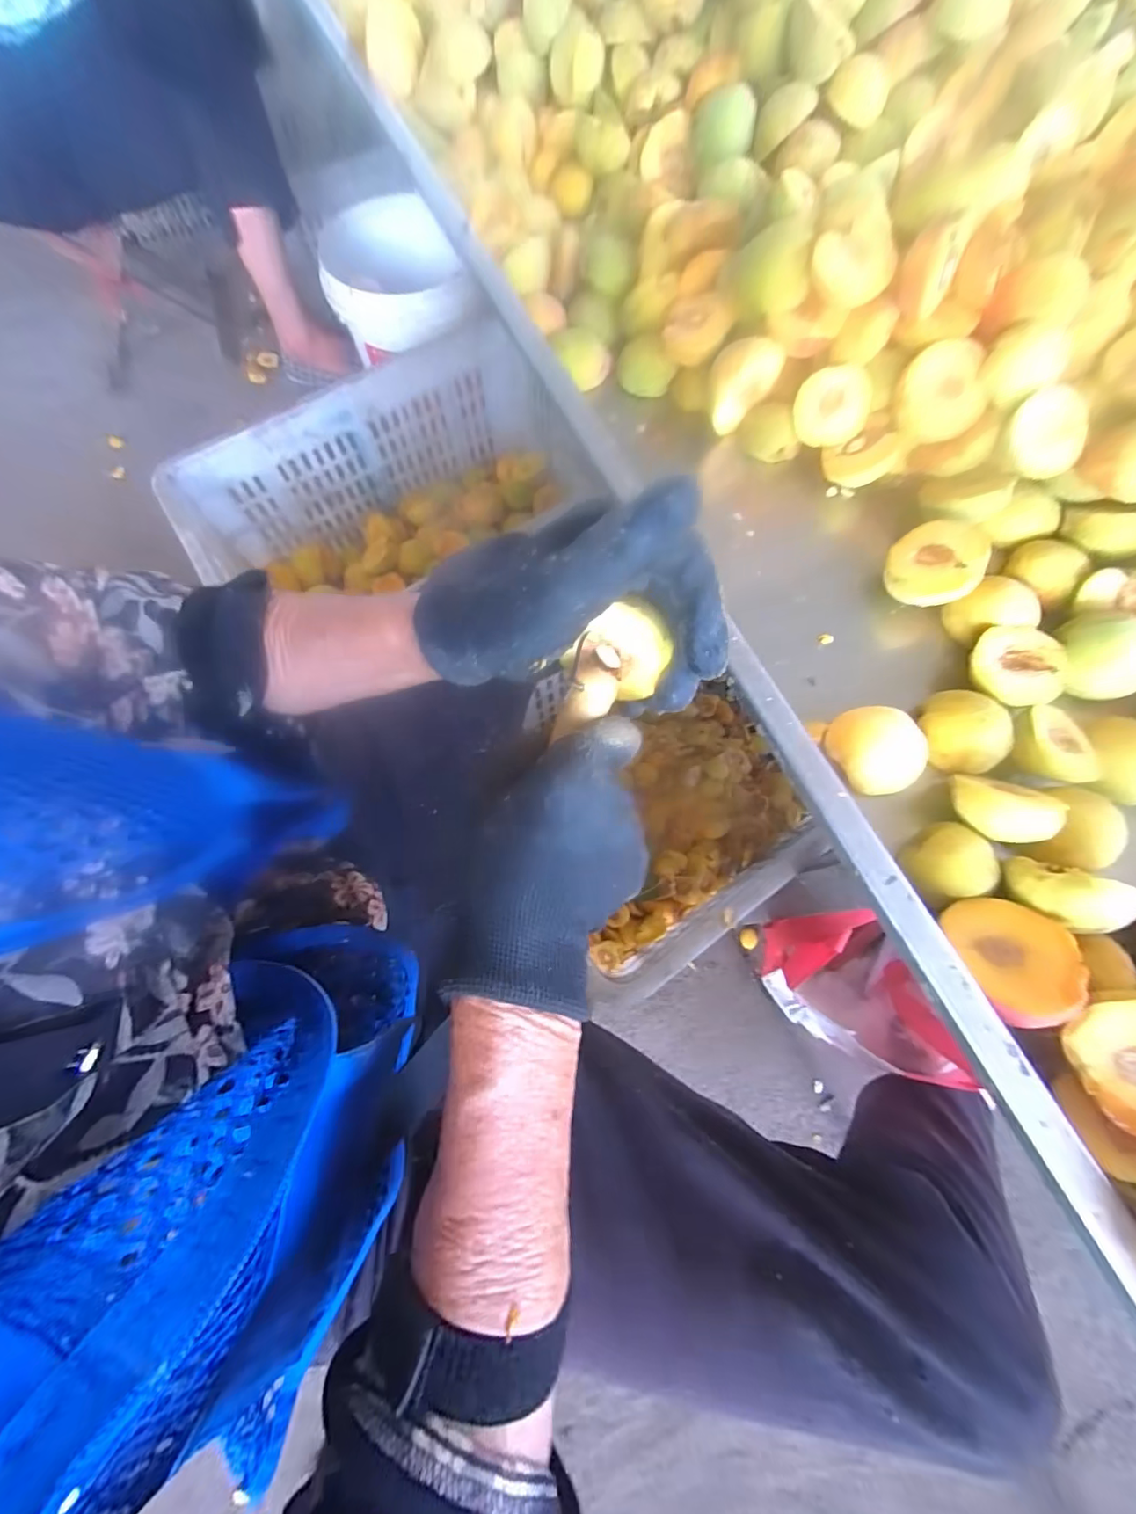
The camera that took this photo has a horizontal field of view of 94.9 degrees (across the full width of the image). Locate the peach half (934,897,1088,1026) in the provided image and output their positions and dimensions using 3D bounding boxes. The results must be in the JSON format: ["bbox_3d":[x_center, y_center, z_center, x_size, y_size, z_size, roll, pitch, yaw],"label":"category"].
[{"bbox_3d":[0.259,0.121,0.304,0.055,0.035,0.068,-17,44,13],"label":"peach half"}]

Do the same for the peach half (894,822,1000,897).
[{"bbox_3d":[0.243,0.067,0.333,0.042,0.028,0.043,0,70,1],"label":"peach half"}]

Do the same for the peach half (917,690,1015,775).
[{"bbox_3d":[0.271,-0.019,0.355,0.044,0.026,0.055,-2,70,0],"label":"peach half"}]

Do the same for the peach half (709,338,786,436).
[{"bbox_3d":[0.147,-0.318,0.440,0.060,0.058,0.029,-32,73,-10],"label":"peach half"}]

